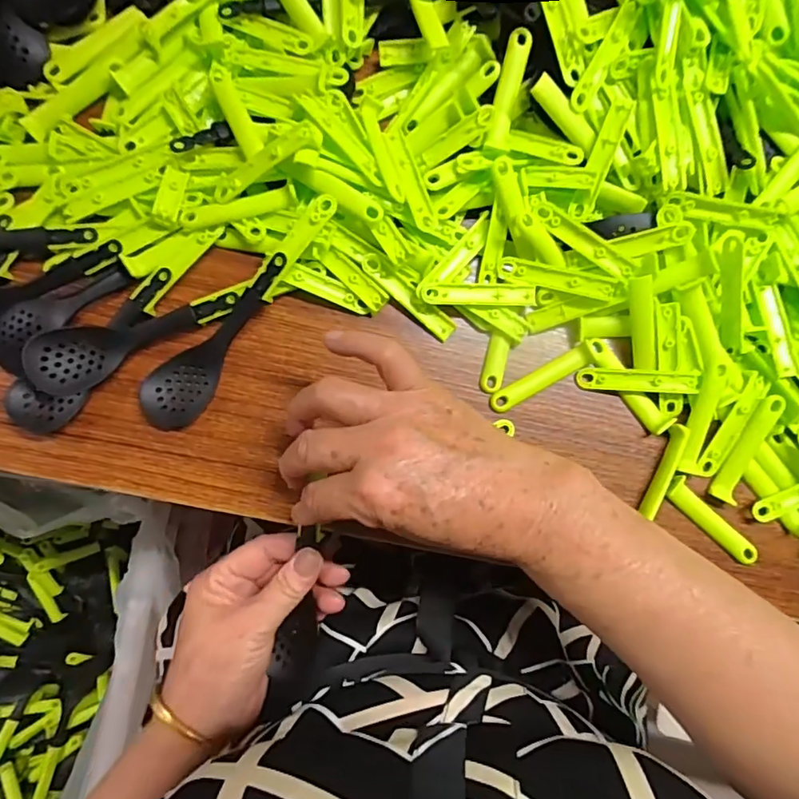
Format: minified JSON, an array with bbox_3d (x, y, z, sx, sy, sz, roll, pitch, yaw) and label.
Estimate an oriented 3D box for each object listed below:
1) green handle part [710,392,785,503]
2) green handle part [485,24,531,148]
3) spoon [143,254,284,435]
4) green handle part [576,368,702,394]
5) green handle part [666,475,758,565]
[{"bbox_3d":[0.231,0.033,0.348,0.015,0.006,0.076,24,100,-1],"label":"green handle part"},{"bbox_3d":[0.070,-0.199,0.339,0.014,0.006,0.072,13,101,-2],"label":"green handle part"},{"bbox_3d":[-0.120,-0.039,0.335,0.037,0.025,0.130,35,85,0],"label":"spoon"},{"bbox_3d":[0.159,-0.012,0.350,0.076,0.005,0.015,2,86,10],"label":"green handle part"},{"bbox_3d":[0.209,0.082,0.350,0.076,0.007,0.015,44,85,0],"label":"green handle part"}]

